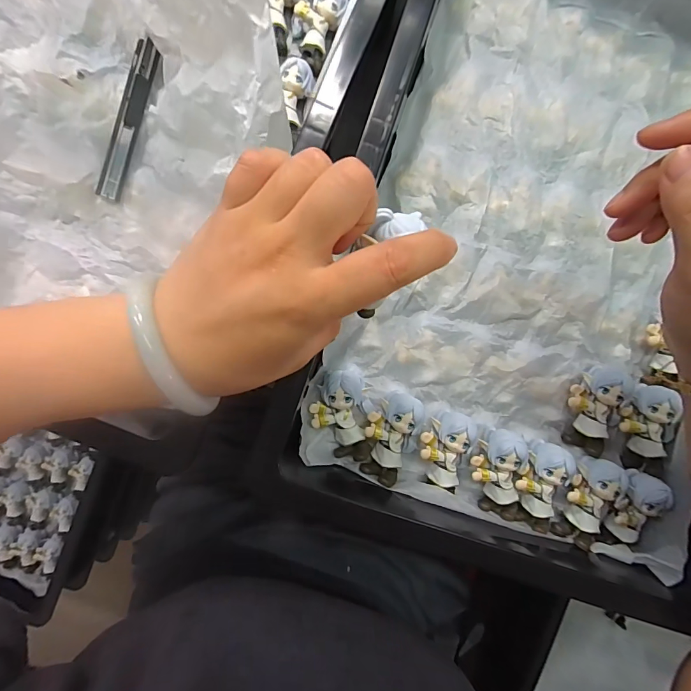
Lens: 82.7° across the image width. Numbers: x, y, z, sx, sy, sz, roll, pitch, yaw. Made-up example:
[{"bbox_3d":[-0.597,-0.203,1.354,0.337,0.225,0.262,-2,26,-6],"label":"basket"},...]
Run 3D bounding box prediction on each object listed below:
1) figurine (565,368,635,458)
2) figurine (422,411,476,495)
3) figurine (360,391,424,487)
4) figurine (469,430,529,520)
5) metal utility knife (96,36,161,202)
[{"bbox_3d":[0.183,0.048,0.289,0.039,0.026,0.062,9,104,-1],"label":"figurine"},{"bbox_3d":[0.068,0.073,0.278,0.032,0.030,0.053,15,88,-3],"label":"figurine"},{"bbox_3d":[0.033,0.065,0.278,0.037,0.032,0.062,6,88,-4],"label":"figurine"},{"bbox_3d":[0.106,0.092,0.281,0.032,0.027,0.062,-2,106,-1],"label":"figurine"},{"bbox_3d":[-0.152,-0.158,0.276,0.015,0.013,0.114,15,88,-3],"label":"metal utility knife"}]

